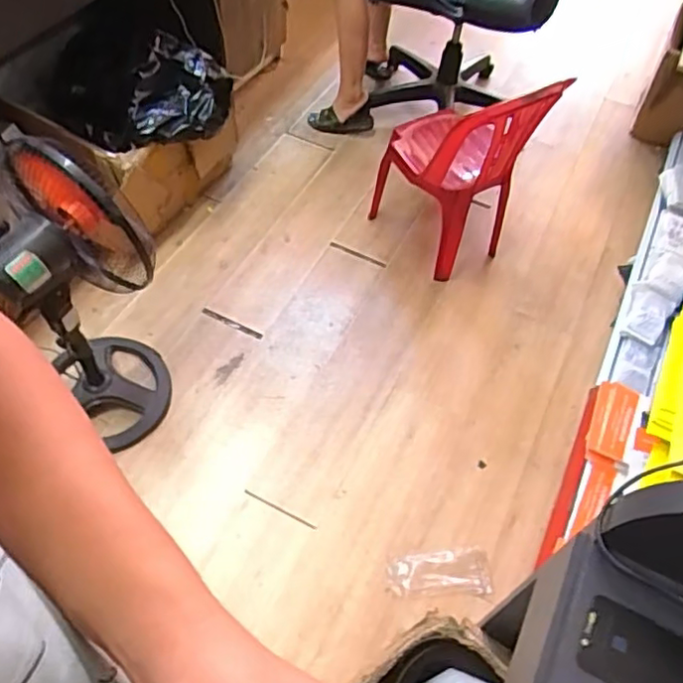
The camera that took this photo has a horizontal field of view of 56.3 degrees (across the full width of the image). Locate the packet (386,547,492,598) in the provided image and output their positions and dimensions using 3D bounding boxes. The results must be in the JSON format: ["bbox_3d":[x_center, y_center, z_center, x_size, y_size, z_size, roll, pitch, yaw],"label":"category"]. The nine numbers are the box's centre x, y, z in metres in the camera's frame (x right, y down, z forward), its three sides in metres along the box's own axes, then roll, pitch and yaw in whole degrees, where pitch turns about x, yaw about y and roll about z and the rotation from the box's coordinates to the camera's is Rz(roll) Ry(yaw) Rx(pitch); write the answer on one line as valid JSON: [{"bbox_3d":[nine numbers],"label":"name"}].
[{"bbox_3d":[0.216,0.513,1.411,0.225,0.015,0.094,-3,56,-6],"label":"packet"}]

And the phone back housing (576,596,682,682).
[{"bbox_3d":[0.294,0.297,0.580,0.146,0.013,0.070,23,57,12],"label":"phone back housing"}]

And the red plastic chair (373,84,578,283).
[{"bbox_3d":[0.315,-0.477,1.699,0.301,0.591,0.354,-29,62,-22],"label":"red plastic chair"}]

